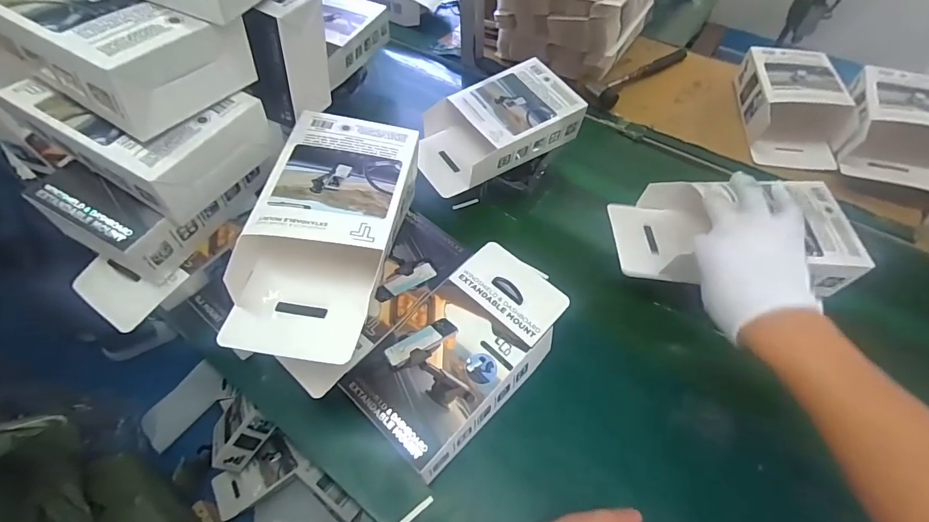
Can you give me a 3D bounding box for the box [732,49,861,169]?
[{"bbox_3d":[0.586,-0.277,0.767,0.142,0.084,0.250,7,52,3],"label":"box"}]

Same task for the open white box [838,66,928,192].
[{"bbox_3d":[0.728,-0.223,0.725,0.148,0.096,0.235,23,54,15],"label":"open white box"}]

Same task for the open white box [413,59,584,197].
[{"bbox_3d":[0.044,-0.211,0.673,0.251,0.094,0.156,-24,57,-19],"label":"open white box"}]

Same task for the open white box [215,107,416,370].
[{"bbox_3d":[-0.135,-0.032,0.435,0.147,0.086,0.256,11,52,6],"label":"open white box"}]

